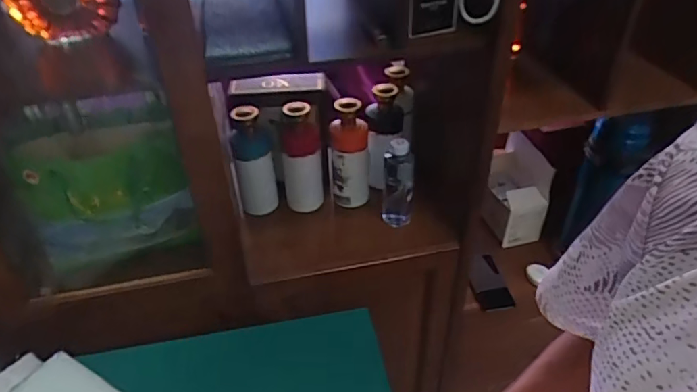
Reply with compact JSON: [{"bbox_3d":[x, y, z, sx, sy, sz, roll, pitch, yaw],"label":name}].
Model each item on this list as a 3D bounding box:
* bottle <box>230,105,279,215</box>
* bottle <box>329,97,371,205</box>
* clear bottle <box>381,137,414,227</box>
[{"bbox_3d":[-0.186,-0.070,1.009,0.077,0.214,0.071,-12,40,-12],"label":"bottle"},{"bbox_3d":[0.001,-0.073,1.016,0.078,0.247,0.074,1,39,4],"label":"bottle"},{"bbox_3d":[0.097,-0.030,0.989,0.058,0.207,0.053,3,39,5],"label":"clear bottle"}]

